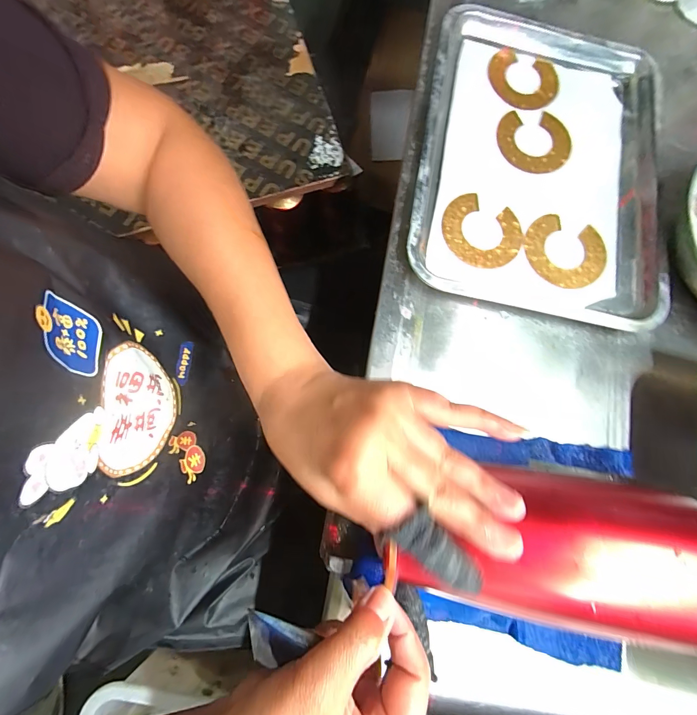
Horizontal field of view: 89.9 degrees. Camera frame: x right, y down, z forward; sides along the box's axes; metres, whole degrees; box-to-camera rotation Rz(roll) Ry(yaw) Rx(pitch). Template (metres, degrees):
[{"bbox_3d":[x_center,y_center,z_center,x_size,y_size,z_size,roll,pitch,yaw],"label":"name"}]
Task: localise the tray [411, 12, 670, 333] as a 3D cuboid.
[{"bbox_3d":[0.210,-0.208,0.361,0.269,0.034,0.340,10,76,1],"label":"tray"}]

